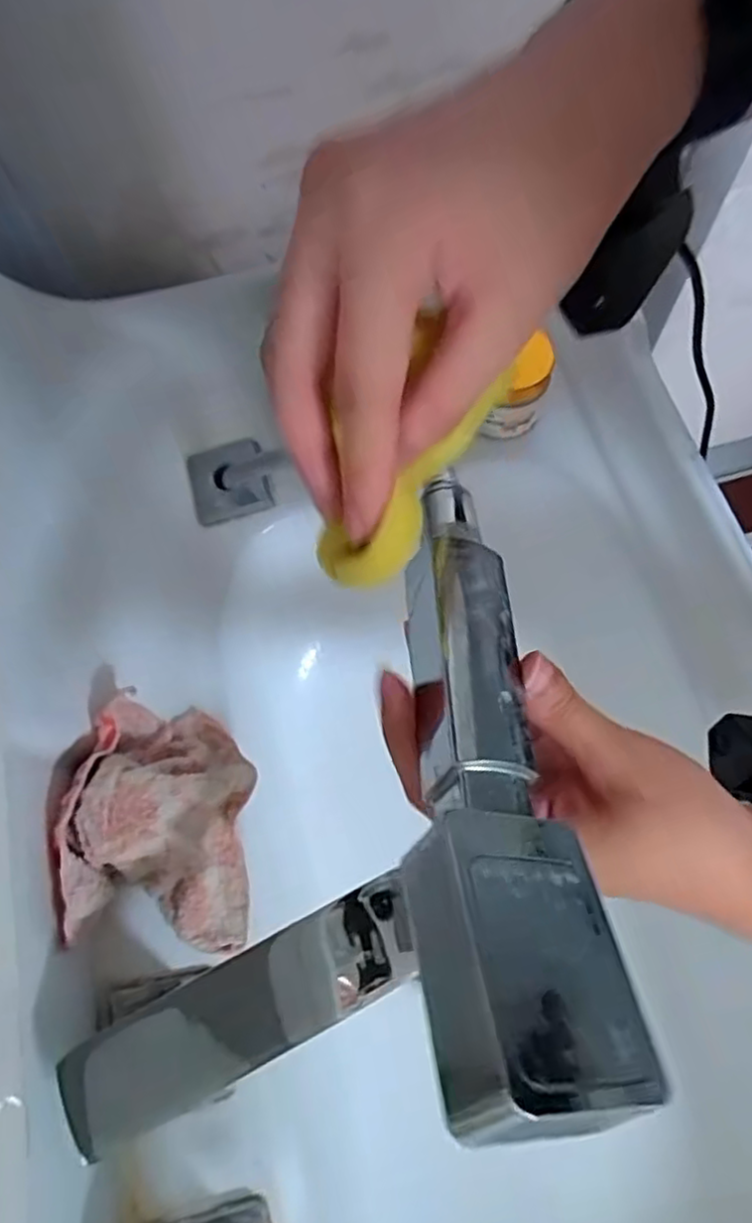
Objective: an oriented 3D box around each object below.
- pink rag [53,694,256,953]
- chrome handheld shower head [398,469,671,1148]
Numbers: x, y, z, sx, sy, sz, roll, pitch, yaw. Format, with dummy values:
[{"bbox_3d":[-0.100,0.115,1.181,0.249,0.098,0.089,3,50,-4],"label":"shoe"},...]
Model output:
[{"bbox_3d":[-0.125,0.115,0.384,0.100,0.065,0.137,1,69,2],"label":"pink rag"},{"bbox_3d":[0.029,0.035,0.190,0.046,0.028,0.175,-5,51,0],"label":"chrome handheld shower head"}]

